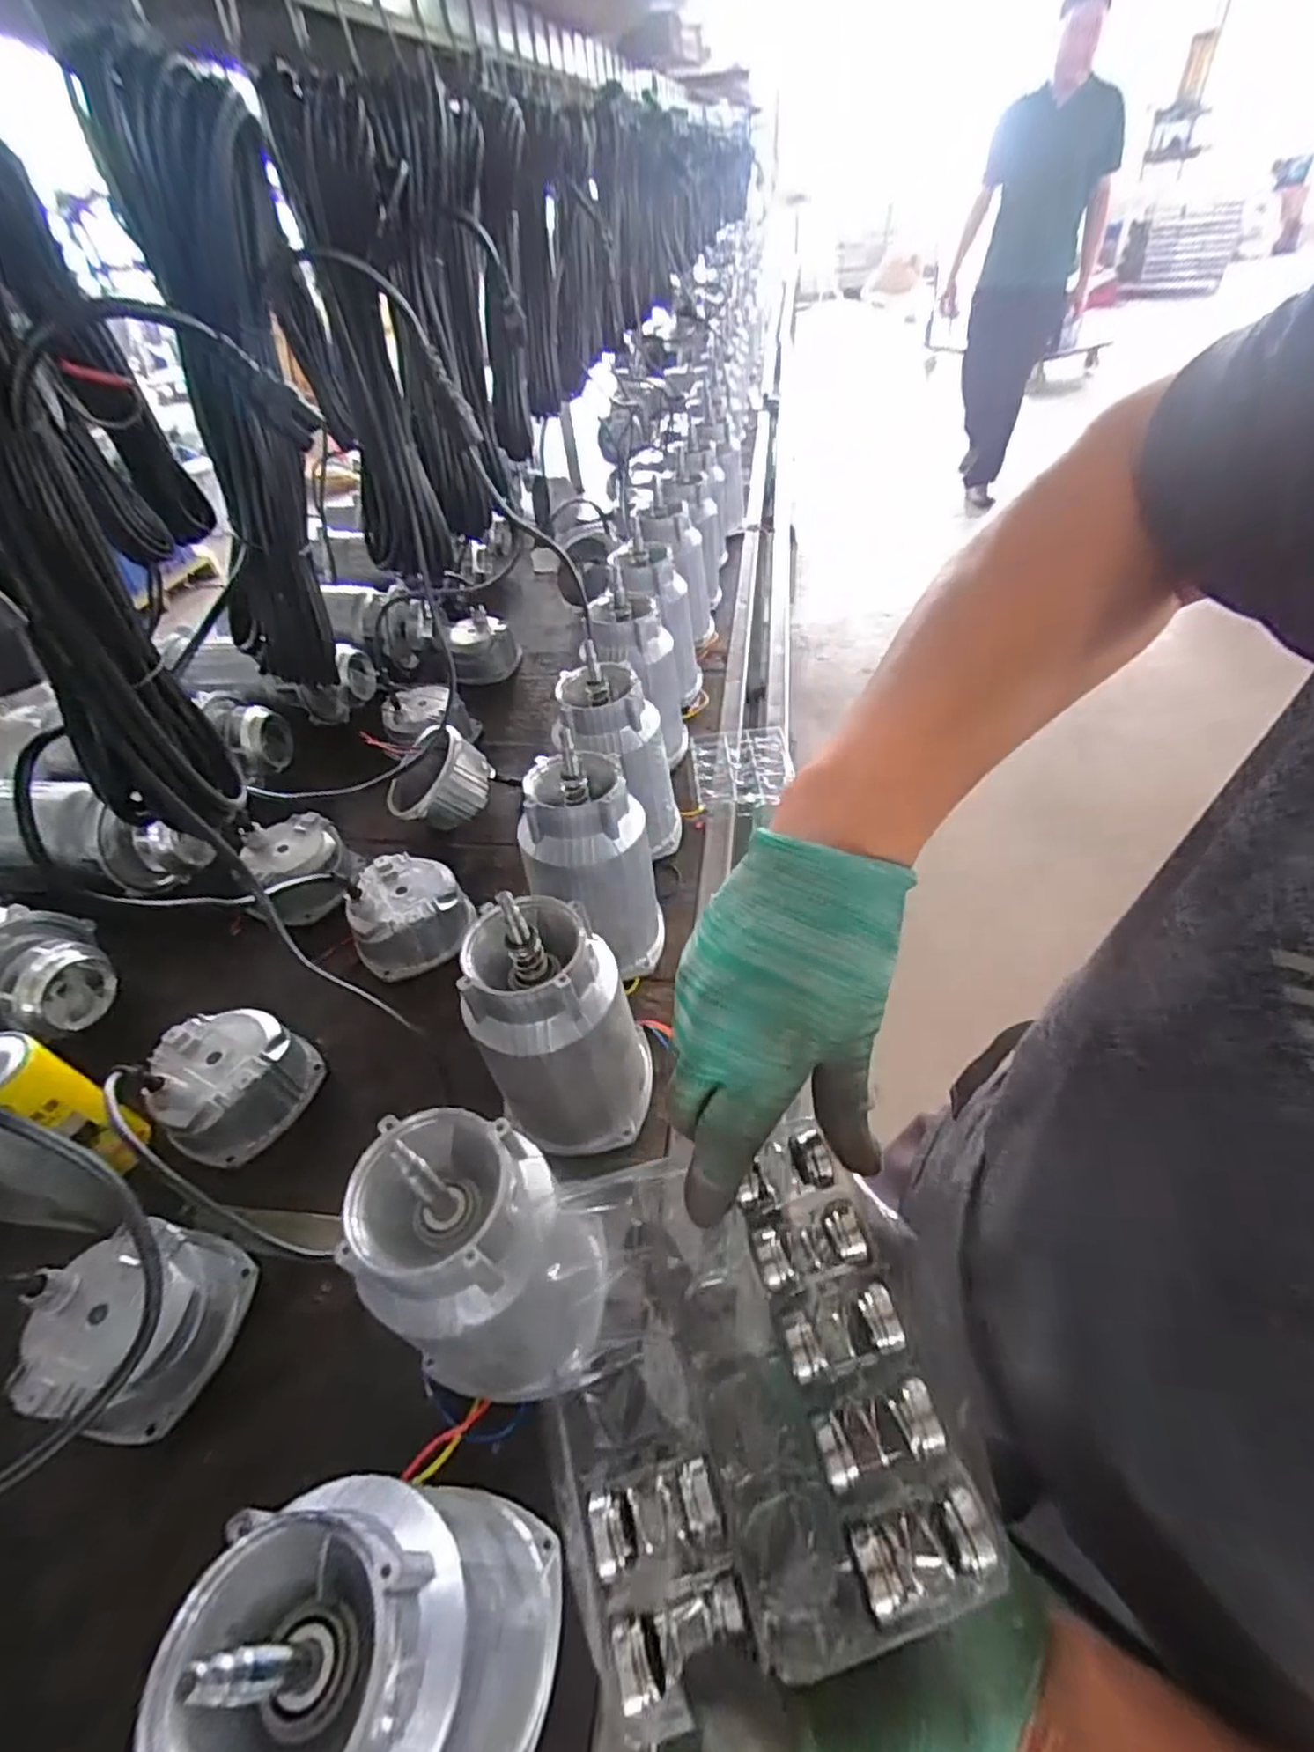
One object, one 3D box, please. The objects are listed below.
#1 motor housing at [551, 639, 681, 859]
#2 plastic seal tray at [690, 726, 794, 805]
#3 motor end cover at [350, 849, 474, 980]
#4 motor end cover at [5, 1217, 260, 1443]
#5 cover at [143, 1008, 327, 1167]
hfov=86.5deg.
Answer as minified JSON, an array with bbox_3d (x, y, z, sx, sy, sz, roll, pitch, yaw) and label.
[{"bbox_3d":[-0.039,-0.129,0.802,0.105,0.240,0.105,-24,48,-16],"label":"motor housing"},{"bbox_3d":[0.114,-0.152,0.952,0.128,0.014,0.170,-5,45,2],"label":"plastic seal tray"},{"bbox_3d":[-0.275,0.040,0.784,0.125,0.083,0.126,-14,46,-7],"label":"motor end cover"},{"bbox_3d":[-0.379,0.327,0.510,0.118,0.090,0.122,4,46,11],"label":"motor end cover"},{"bbox_3d":[-0.394,0.192,0.655,0.133,0.082,0.129,-33,51,-23],"label":"cover"}]

